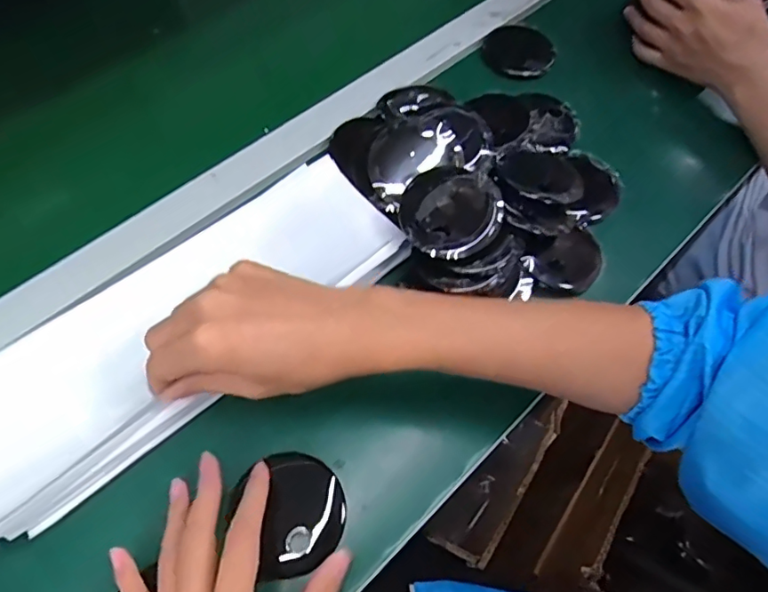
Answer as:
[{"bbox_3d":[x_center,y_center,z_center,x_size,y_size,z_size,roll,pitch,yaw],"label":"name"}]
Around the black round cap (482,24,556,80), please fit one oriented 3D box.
[{"bbox_3d":[0.145,-0.266,0.583,0.067,0.023,0.067,2,64,-5],"label":"black round cap"}]

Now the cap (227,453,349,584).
[{"bbox_3d":[-0.062,0.144,0.361,0.068,0.017,0.074,1,63,-1],"label":"cap"}]

